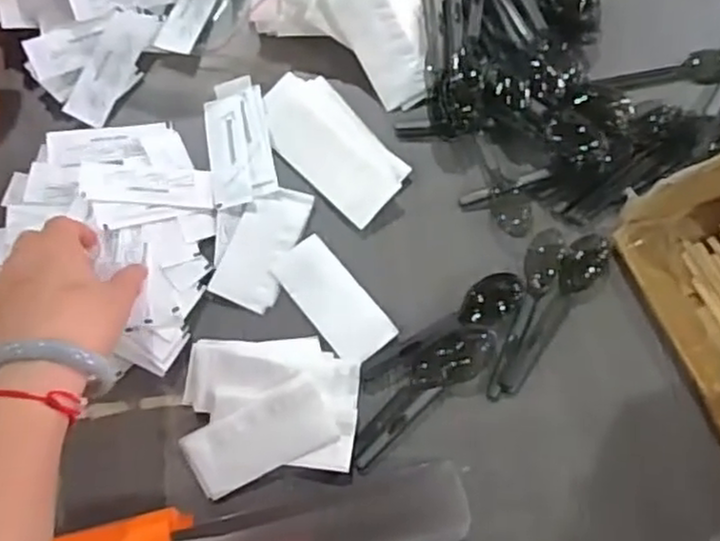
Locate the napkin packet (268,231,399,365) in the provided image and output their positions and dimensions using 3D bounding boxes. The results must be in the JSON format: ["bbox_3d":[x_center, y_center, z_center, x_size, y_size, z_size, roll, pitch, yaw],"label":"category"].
[{"bbox_3d":[-0.020,0.023,0.520,0.044,0.005,0.096,-38,80,-10],"label":"napkin packet"}]

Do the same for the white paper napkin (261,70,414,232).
[{"bbox_3d":[-0.022,-0.098,0.542,0.127,0.010,0.067,44,79,9],"label":"white paper napkin"}]

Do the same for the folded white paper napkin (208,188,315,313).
[{"bbox_3d":[-0.072,-0.018,0.526,0.045,0.005,0.094,21,76,3],"label":"folded white paper napkin"}]

